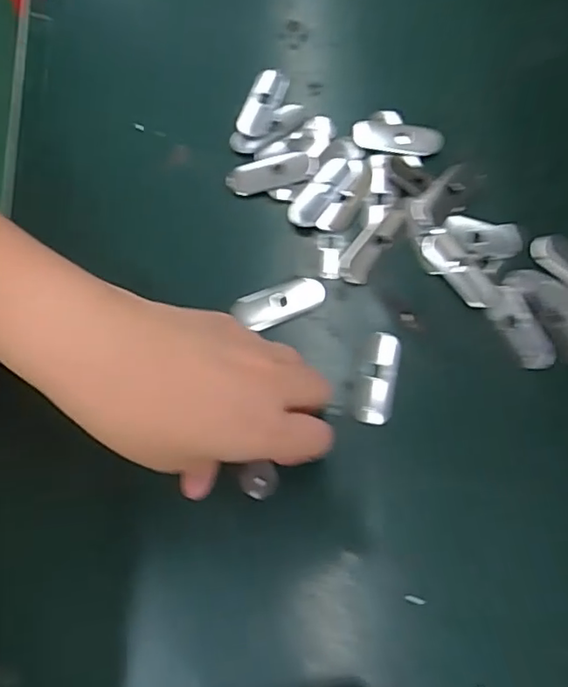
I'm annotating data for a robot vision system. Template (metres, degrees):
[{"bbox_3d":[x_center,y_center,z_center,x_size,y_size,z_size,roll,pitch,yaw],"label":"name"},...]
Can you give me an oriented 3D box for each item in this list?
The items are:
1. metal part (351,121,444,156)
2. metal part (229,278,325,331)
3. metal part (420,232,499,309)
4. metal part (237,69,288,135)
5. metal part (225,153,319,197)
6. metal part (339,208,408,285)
[{"bbox_3d":[0.069,-0.124,0.352,0.054,0.004,0.020,11,76,3],"label":"metal part"},{"bbox_3d":[-0.002,-0.023,0.328,0.051,0.004,0.022,-17,77,-4],"label":"metal part"},{"bbox_3d":[0.099,-0.041,0.328,0.020,0.005,0.052,-39,79,-9],"label":"metal part"},{"bbox_3d":[-0.013,-0.151,0.360,0.021,0.004,0.050,20,77,5],"label":"metal part"},{"bbox_3d":[-0.007,-0.102,0.348,0.054,0.006,0.020,-12,76,-3],"label":"metal part"},{"bbox_3d":[0.051,-0.058,0.334,0.018,0.004,0.052,34,79,8],"label":"metal part"}]

